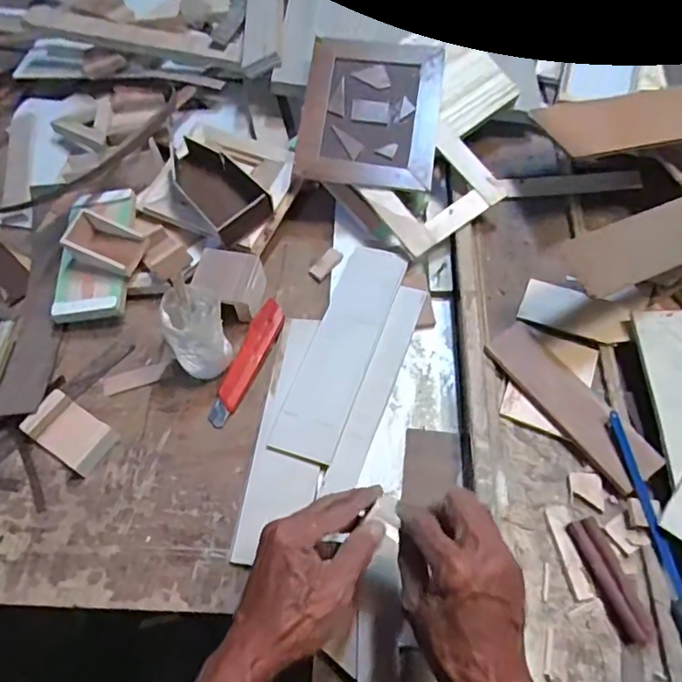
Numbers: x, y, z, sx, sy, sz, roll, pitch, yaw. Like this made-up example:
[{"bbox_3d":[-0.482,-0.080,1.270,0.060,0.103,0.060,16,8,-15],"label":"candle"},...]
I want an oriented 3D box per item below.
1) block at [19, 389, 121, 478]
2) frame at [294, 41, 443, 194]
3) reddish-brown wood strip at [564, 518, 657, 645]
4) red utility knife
[{"bbox_3d":[-0.274,0.093,0.559,0.085,0.024,0.051,28,65,18],"label":"block"},{"bbox_3d":[0.037,-0.281,0.674,0.162,0.013,0.194,8,78,4],"label":"frame"},{"bbox_3d":[0.227,0.200,0.463,0.027,0.012,0.098,-17,60,-7],"label":"reddish-brown wood strip"},{"bbox_3d":[-0.102,0.021,0.599,0.032,0.013,0.151,19,62,14],"label":"red utility knife"}]

